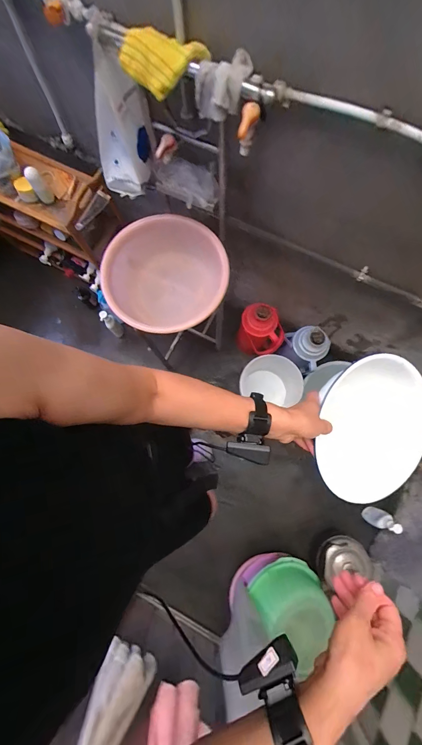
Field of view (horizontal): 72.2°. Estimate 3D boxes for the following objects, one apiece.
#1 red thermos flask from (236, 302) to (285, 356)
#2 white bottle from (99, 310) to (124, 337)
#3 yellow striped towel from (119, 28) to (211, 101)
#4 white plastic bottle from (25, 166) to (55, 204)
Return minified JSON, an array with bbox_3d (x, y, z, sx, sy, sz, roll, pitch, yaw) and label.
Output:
[{"bbox_3d":[0.222,-0.173,1.329,0.196,0.350,0.157,42,80,8],"label":"red thermos flask"},{"bbox_3d":[-0.487,-0.241,1.423,0.056,0.253,0.057,0,77,-1],"label":"white bottle"},{"bbox_3d":[-0.078,-0.546,0.513,0.152,0.071,0.077,-14,78,-4],"label":"yellow striped towel"},{"bbox_3d":[-0.542,-0.586,0.918,0.052,0.113,0.048,-36,80,-8],"label":"white plastic bottle"}]

